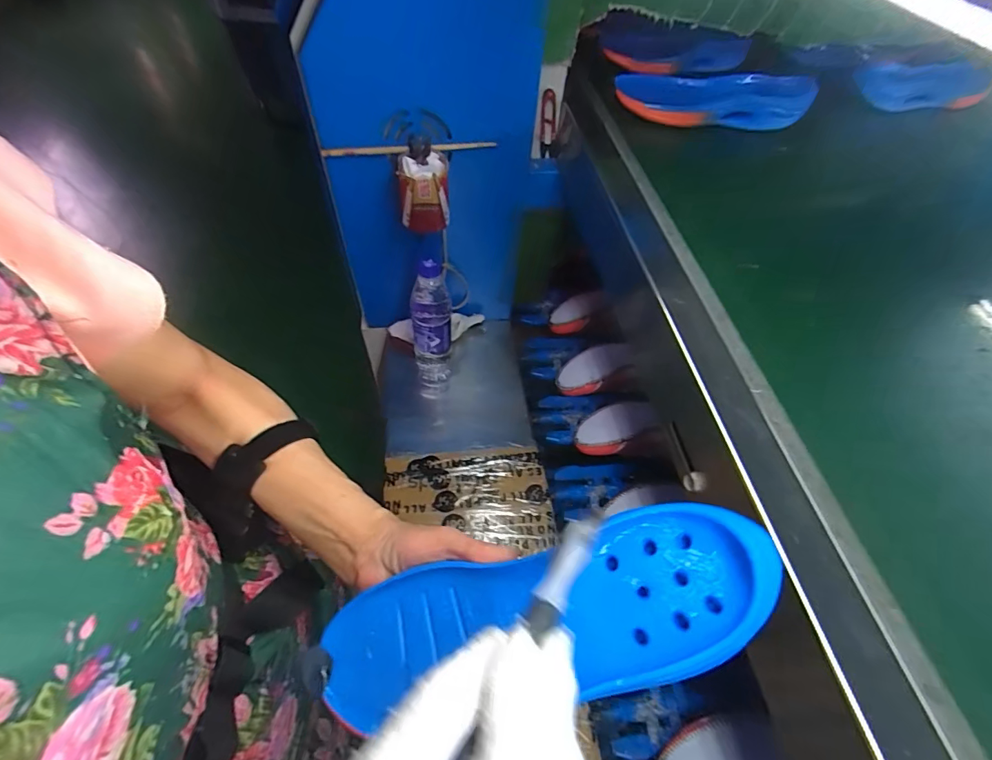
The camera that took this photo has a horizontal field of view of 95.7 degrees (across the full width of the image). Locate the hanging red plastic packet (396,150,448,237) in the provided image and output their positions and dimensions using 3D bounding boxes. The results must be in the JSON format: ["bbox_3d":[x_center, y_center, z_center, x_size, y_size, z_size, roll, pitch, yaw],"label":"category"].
[{"bbox_3d":[-0.095,-0.248,0.600,0.063,0.088,0.054,-1,56,-5],"label":"hanging red plastic packet"}]

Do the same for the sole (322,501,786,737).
[{"bbox_3d":[0.017,0.133,0.252,0.257,0.020,0.077,-17,55,15],"label":"sole"}]

